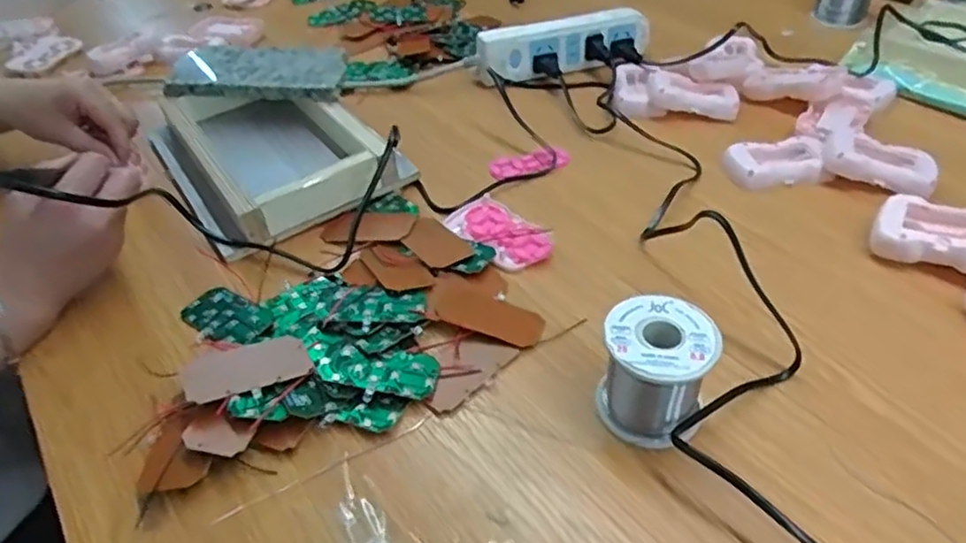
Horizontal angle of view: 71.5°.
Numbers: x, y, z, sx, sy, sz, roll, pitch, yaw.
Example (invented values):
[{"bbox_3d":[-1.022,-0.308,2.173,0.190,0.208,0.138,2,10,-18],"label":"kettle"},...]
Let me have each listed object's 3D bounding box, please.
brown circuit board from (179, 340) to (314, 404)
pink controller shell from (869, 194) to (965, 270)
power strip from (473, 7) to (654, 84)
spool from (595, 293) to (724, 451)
[{"bbox_3d":[-0.148,0.060,0.418,0.076,0.006,0.035,-12,47,-9],"label":"brown circuit board"},{"bbox_3d":[0.326,-0.023,0.472,0.091,0.031,0.049,18,48,23],"label":"pink controller shell"},{"bbox_3d":[0.091,-0.249,0.732,0.186,0.052,0.026,-12,43,-7],"label":"power strip"},{"bbox_3d":[0.098,0.057,0.384,0.060,0.062,0.061,-3,43,3],"label":"spool"}]

